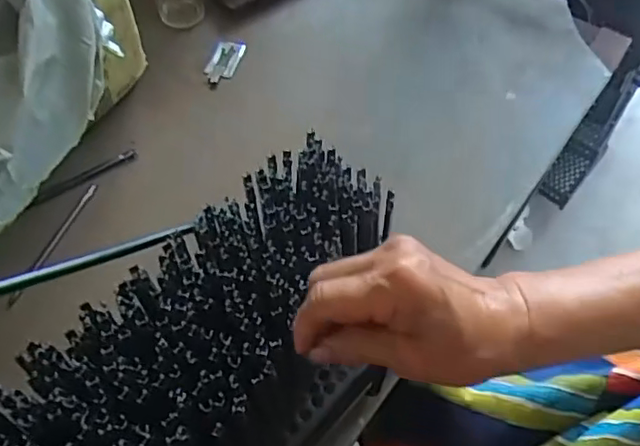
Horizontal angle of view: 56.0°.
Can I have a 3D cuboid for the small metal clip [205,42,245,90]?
[{"bbox_3d":[-0.111,-0.180,0.687,0.038,0.010,0.072,15,58,7],"label":"small metal clip"}]

